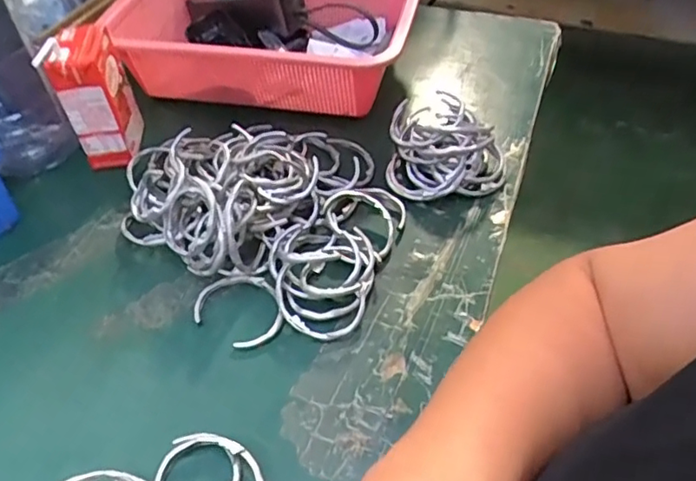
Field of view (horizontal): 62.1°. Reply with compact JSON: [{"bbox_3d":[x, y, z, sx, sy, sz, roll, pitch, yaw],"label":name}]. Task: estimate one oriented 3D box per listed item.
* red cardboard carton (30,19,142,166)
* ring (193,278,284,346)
[{"bbox_3d":[-0.222,-0.126,0.516,0.043,0.113,0.069,-3,47,0],"label":"red cardboard carton"},{"bbox_3d":[-0.077,0.048,0.418,0.067,0.007,0.053,27,52,25],"label":"ring"}]

